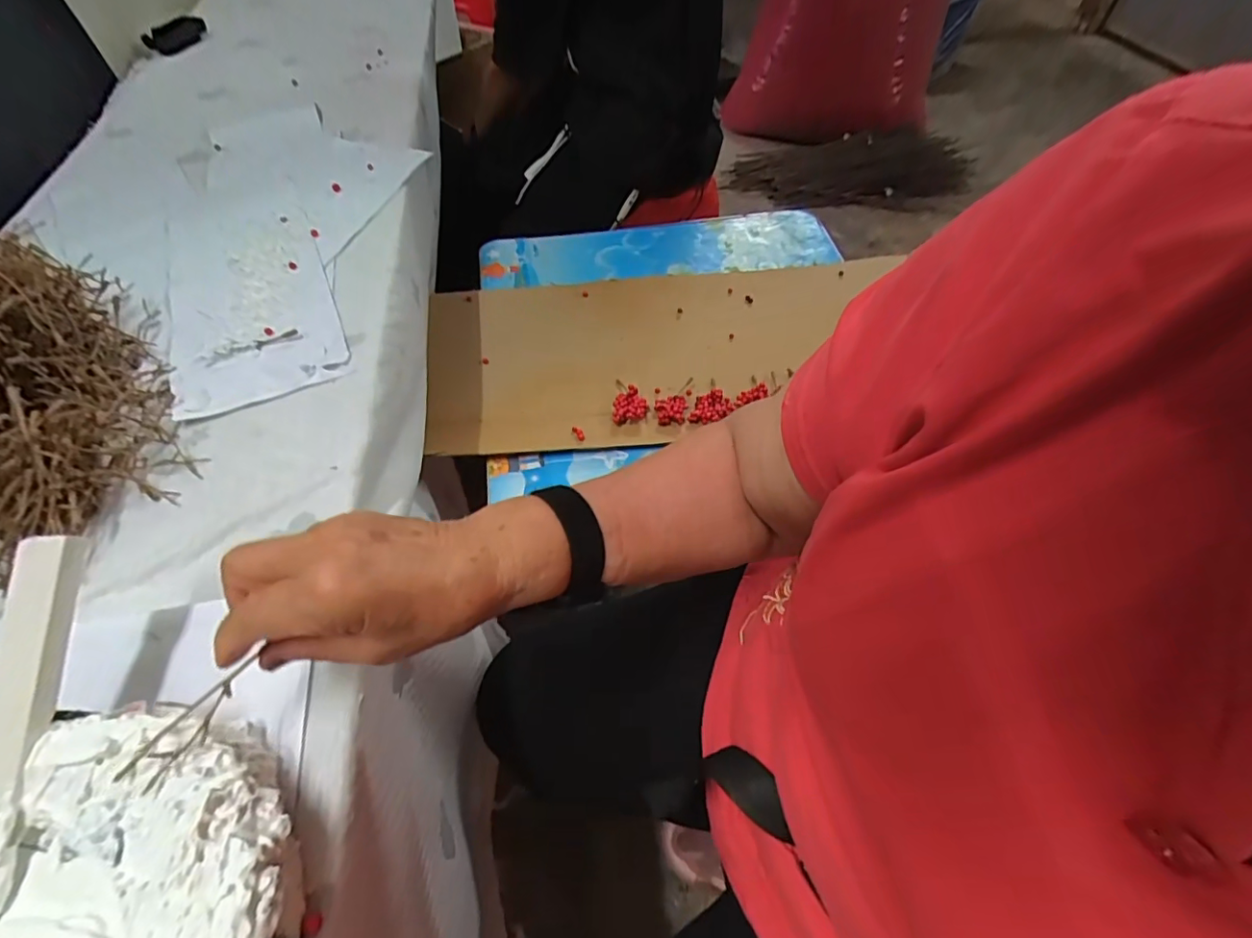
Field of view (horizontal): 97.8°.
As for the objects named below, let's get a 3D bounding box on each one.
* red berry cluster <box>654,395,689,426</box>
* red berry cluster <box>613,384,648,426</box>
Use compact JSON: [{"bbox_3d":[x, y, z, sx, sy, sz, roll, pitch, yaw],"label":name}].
[{"bbox_3d":[0.061,-0.080,0.731,0.042,0.014,0.046,-1,54,-1],"label":"red berry cluster"},{"bbox_3d":[0.002,-0.086,0.727,0.046,0.021,0.044,-16,55,-11],"label":"red berry cluster"}]

